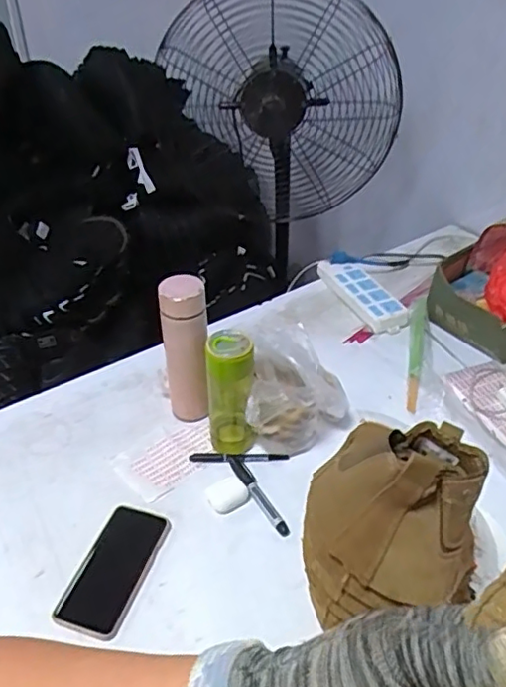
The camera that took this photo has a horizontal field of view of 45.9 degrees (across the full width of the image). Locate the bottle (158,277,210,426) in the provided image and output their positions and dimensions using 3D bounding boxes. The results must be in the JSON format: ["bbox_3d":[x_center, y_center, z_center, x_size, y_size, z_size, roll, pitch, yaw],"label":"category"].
[{"bbox_3d":[-0.097,0.017,0.882,0.063,0.231,0.070,-5,38,-6],"label":"bottle"}]

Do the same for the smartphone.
[{"bbox_3d":[-0.166,0.270,0.720,0.084,0.011,0.160,12,40,16],"label":"smartphone"}]

